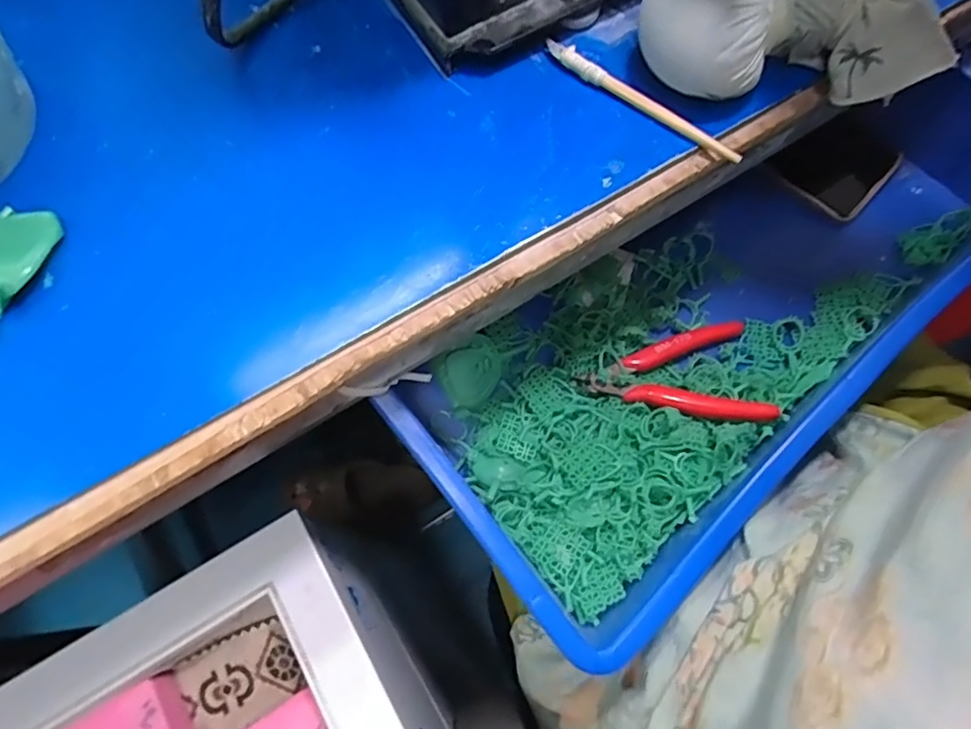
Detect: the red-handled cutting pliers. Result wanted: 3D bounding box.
[{"bbox_3d":[0.121,0.009,0.373,0.115,0.024,0.072,-7,69,-2],"label":"red-handled cutting pliers"}]

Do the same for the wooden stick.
[{"bbox_3d":[0.077,-0.133,0.287,0.113,0.008,0.011,38,75,14],"label":"wooden stick"}]

